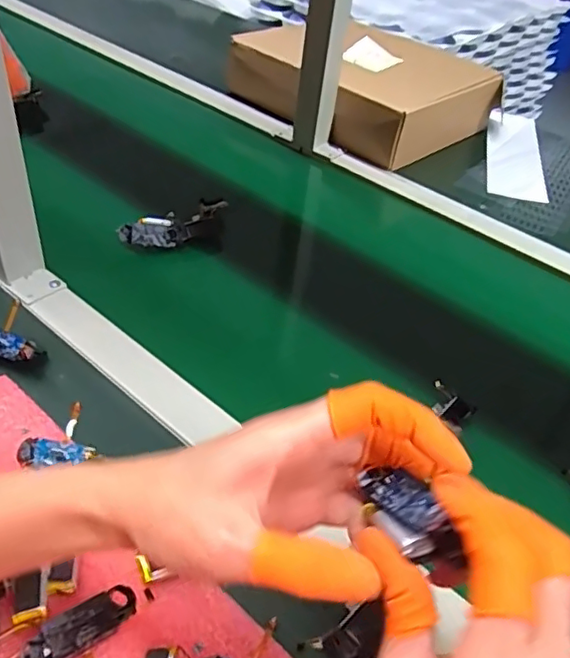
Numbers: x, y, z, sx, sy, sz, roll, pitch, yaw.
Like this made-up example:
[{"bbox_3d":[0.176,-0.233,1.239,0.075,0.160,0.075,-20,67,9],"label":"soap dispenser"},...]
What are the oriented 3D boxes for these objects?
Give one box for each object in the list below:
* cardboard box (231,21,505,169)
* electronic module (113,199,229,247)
[{"bbox_3d":[0.112,-0.377,0.891,0.266,0.092,0.331,-31,54,-34],"label":"cardboard box"},{"bbox_3d":[-0.108,-0.106,0.609,0.122,0.026,0.045,-23,50,-29],"label":"electronic module"}]

